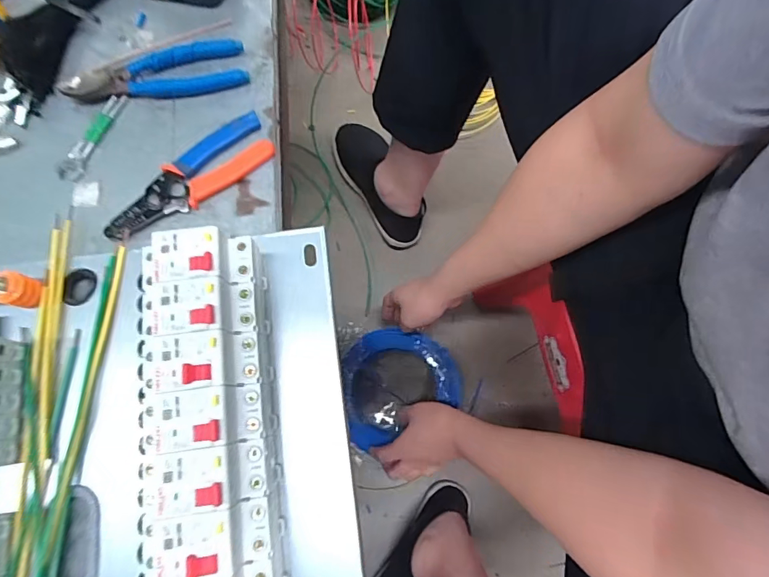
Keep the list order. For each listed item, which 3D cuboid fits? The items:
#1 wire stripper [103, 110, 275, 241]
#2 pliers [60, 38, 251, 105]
[{"bbox_3d":[-0.173,-0.096,0.391,0.159,0.010,0.044,-37,78,-11],"label":"wire stripper"},{"bbox_3d":[-0.214,-0.203,0.409,0.165,0.021,0.051,-9,74,-4],"label":"pliers"}]

